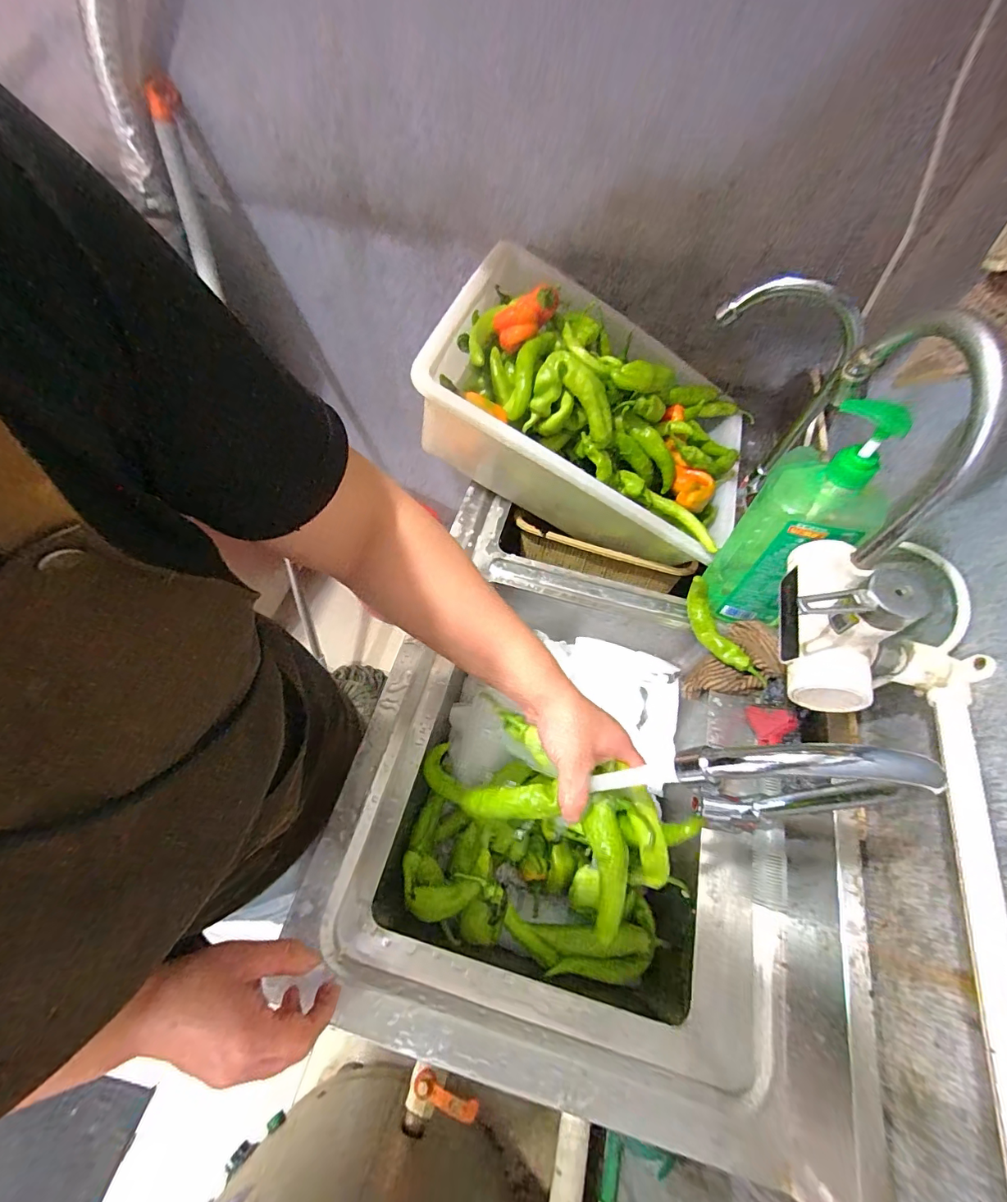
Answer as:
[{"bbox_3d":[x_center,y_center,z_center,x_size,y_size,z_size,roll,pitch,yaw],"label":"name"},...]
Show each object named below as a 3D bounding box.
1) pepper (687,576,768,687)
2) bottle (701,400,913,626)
[{"bbox_3d":[0.268,0.042,0.565,0.027,0.060,0.138,-29,66,-18],"label":"pepper"},{"bbox_3d":[0.310,-0.080,0.490,0.096,0.270,0.080,31,64,14],"label":"bottle"}]

